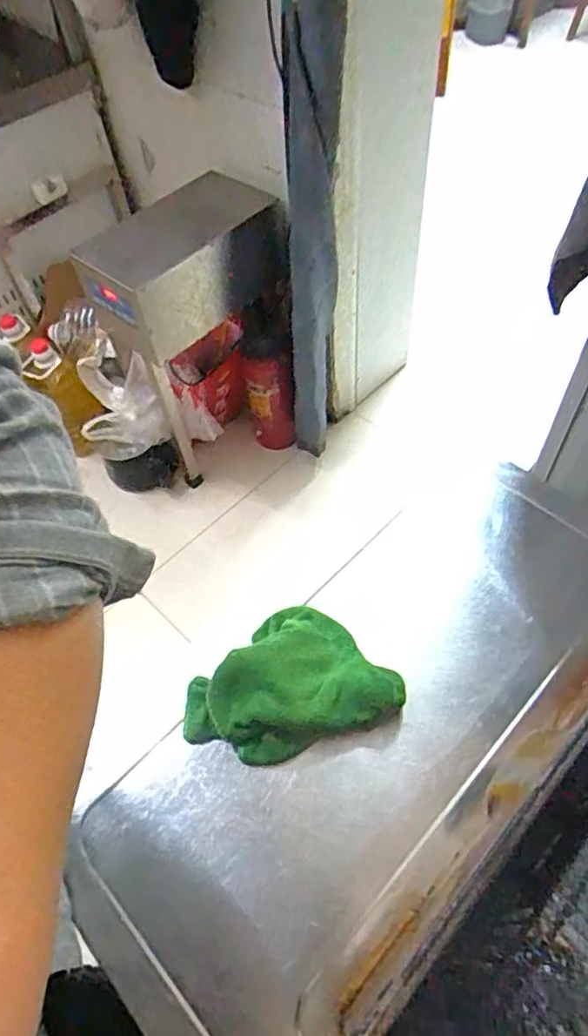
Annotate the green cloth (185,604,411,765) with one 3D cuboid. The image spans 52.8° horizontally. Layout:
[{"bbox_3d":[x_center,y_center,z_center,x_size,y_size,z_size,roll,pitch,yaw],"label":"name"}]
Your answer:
[{"bbox_3d":[-0.007,0.138,0.479,0.168,0.050,0.119,-27,58,-13],"label":"green cloth"}]

